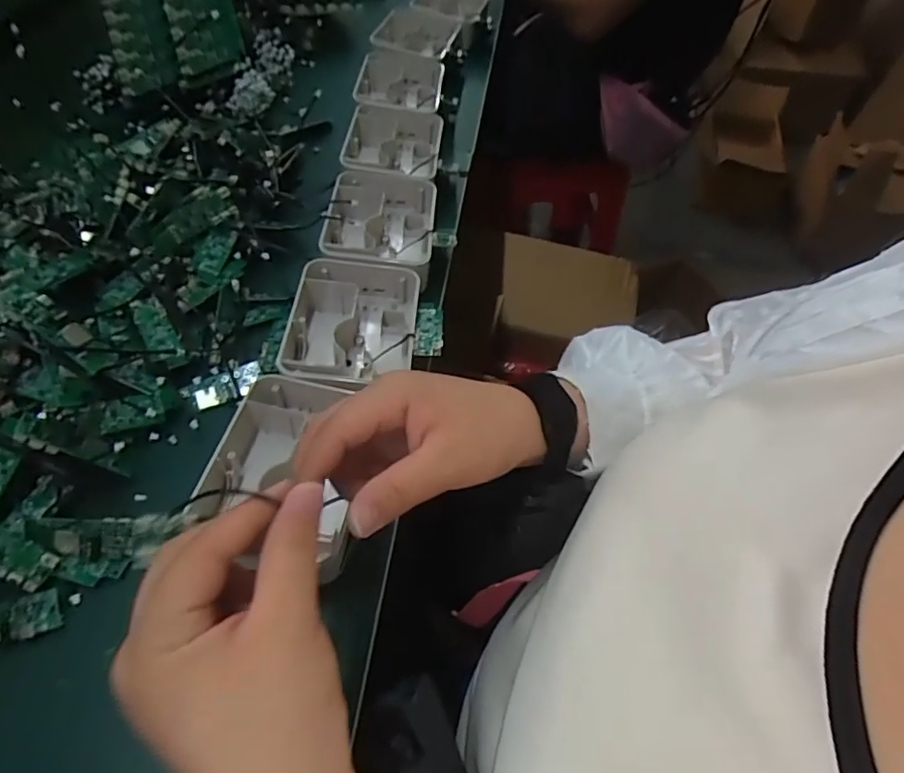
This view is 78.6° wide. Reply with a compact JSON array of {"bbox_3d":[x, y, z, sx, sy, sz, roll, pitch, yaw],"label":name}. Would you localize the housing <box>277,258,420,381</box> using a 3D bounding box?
[{"bbox_3d":[-0.082,-0.042,0.462,0.100,0.058,0.133,5,54,-1],"label":"housing"}]

